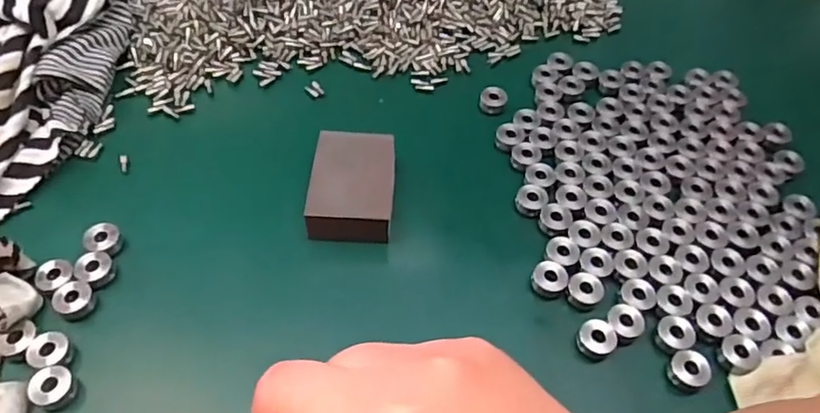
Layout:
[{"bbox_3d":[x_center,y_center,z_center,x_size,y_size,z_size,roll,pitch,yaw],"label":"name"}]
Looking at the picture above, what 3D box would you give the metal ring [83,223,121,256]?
[{"bbox_3d":[-0.180,0.020,0.338,0.016,0.014,0.019,37,61,22],"label":"metal ring"}]

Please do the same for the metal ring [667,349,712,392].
[{"bbox_3d":[0.148,0.086,0.303,0.020,0.010,0.019,1,54,-1],"label":"metal ring"}]

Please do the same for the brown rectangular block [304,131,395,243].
[{"bbox_3d":[-0.036,-0.011,0.364,0.049,0.028,0.071,4,54,1],"label":"brown rectangular block"}]

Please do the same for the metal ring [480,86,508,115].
[{"bbox_3d":[0.062,-0.079,0.426,0.019,0.012,0.016,1,54,-1],"label":"metal ring"}]

